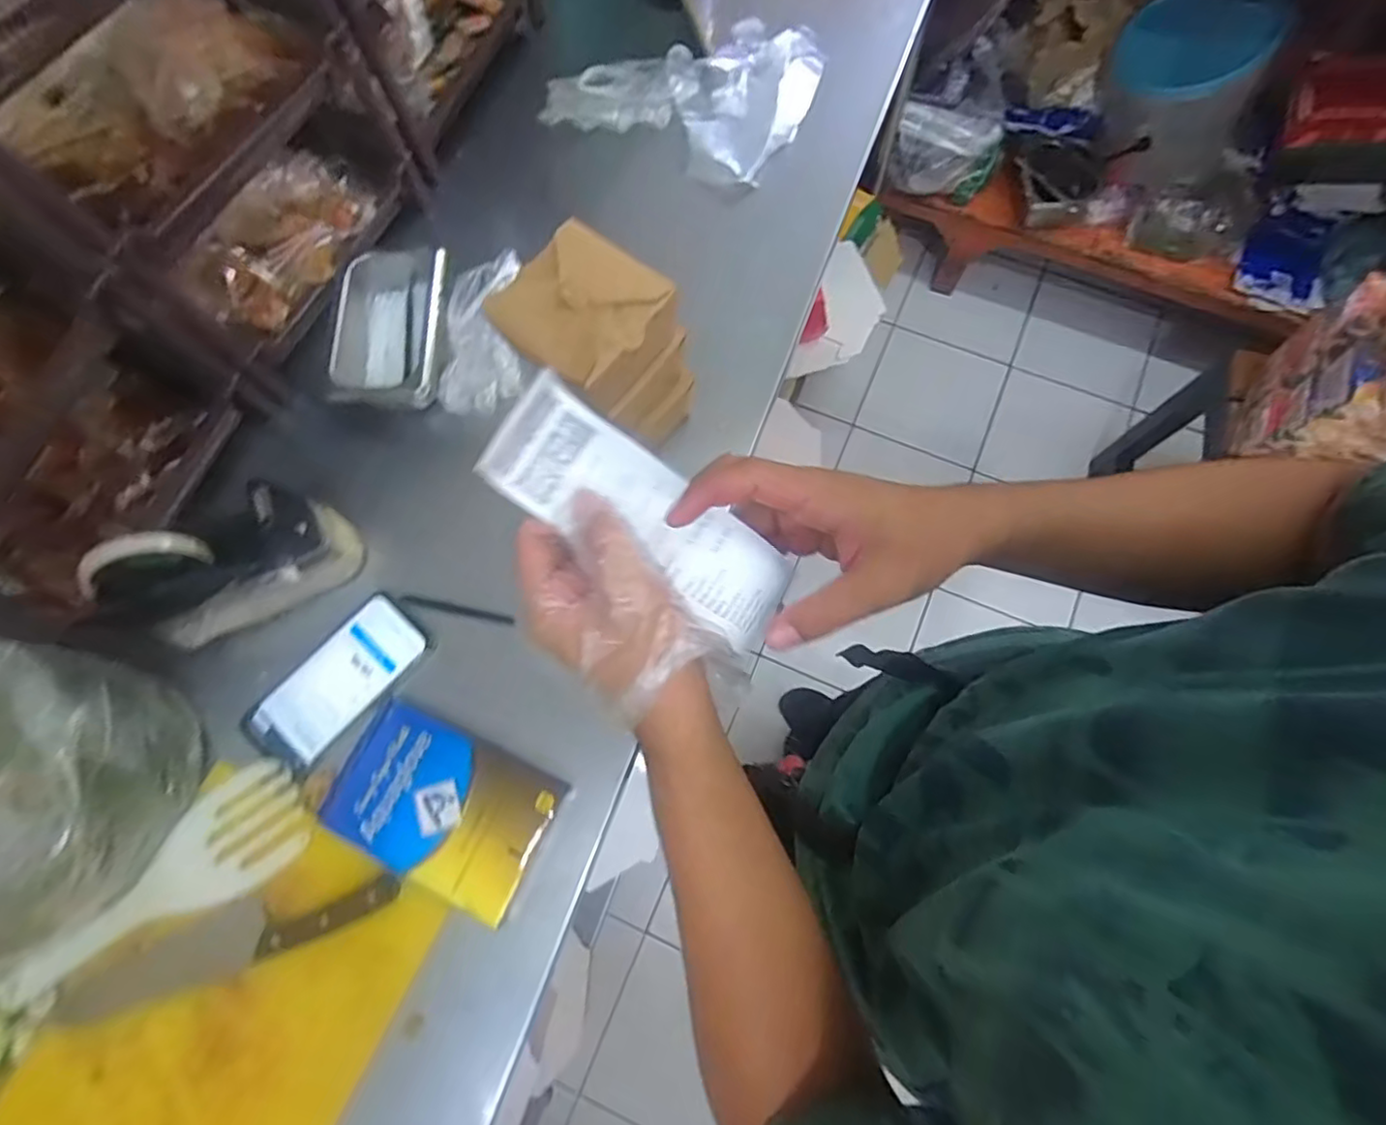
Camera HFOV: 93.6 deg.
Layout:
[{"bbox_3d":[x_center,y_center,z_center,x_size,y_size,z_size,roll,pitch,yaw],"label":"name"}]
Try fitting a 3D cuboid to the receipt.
[{"bbox_3d":[-0.021,-0.020,0.322,0.161,0.010,0.057,36,77,-13],"label":"receipt"}]

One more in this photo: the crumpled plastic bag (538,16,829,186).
[{"bbox_3d":[-0.004,-0.575,0.773,0.278,0.035,0.243,29,77,9],"label":"crumpled plastic bag"}]

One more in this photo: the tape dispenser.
[{"bbox_3d":[-0.392,0.005,0.556,0.170,0.118,0.067,-33,76,-7],"label":"tape dispenser"}]

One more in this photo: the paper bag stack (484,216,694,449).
[{"bbox_3d":[-0.073,-0.168,0.535,0.106,0.167,0.101,36,78,11],"label":"paper bag stack"}]

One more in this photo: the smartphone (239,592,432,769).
[{"bbox_3d":[-0.319,0.107,0.585,0.081,0.012,0.164,42,80,12],"label":"smartphone"}]

